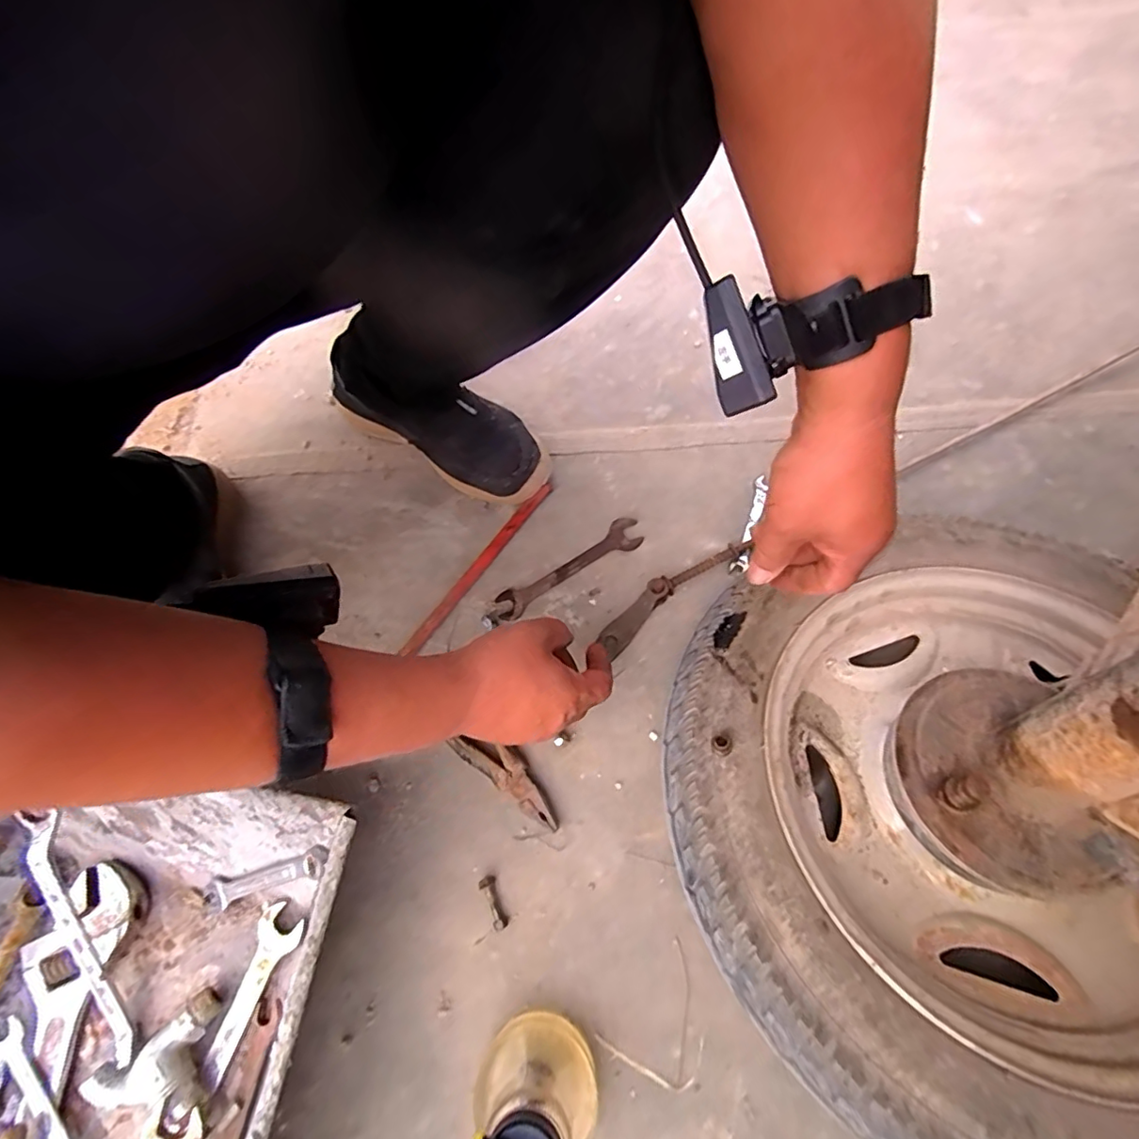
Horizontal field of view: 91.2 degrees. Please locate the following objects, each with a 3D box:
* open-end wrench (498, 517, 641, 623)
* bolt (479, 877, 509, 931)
[{"bbox_3d":[0.001,-0.002,0.546,0.163,0.011,0.034,-33,67,-12],"label":"open-end wrench"},{"bbox_3d":[-0.058,0.258,0.430,0.012,0.011,0.037,-23,66,-7],"label":"bolt"}]

